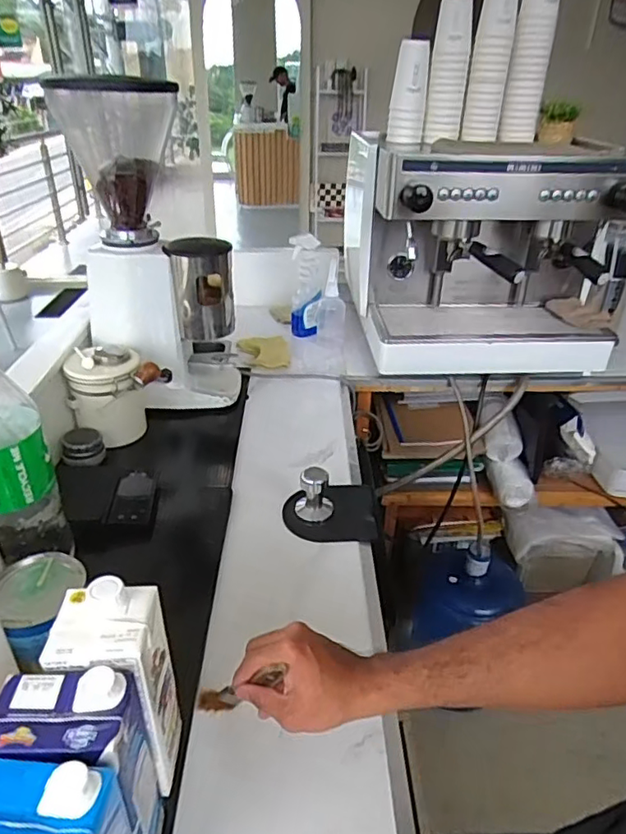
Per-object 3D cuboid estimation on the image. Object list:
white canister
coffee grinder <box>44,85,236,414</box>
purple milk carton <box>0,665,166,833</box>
[{"bbox_3d":[-0.363,-0.033,1.030,0.122,0.158,0.107,-6,31,-12],"label":"white canister"},{"bbox_3d":[-0.290,-0.300,1.059,0.262,0.553,0.192,-9,32,-17],"label":"coffee grinder"},{"bbox_3d":[-0.176,0.278,0.445,0.097,0.187,0.065,1,30,1],"label":"purple milk carton"}]

